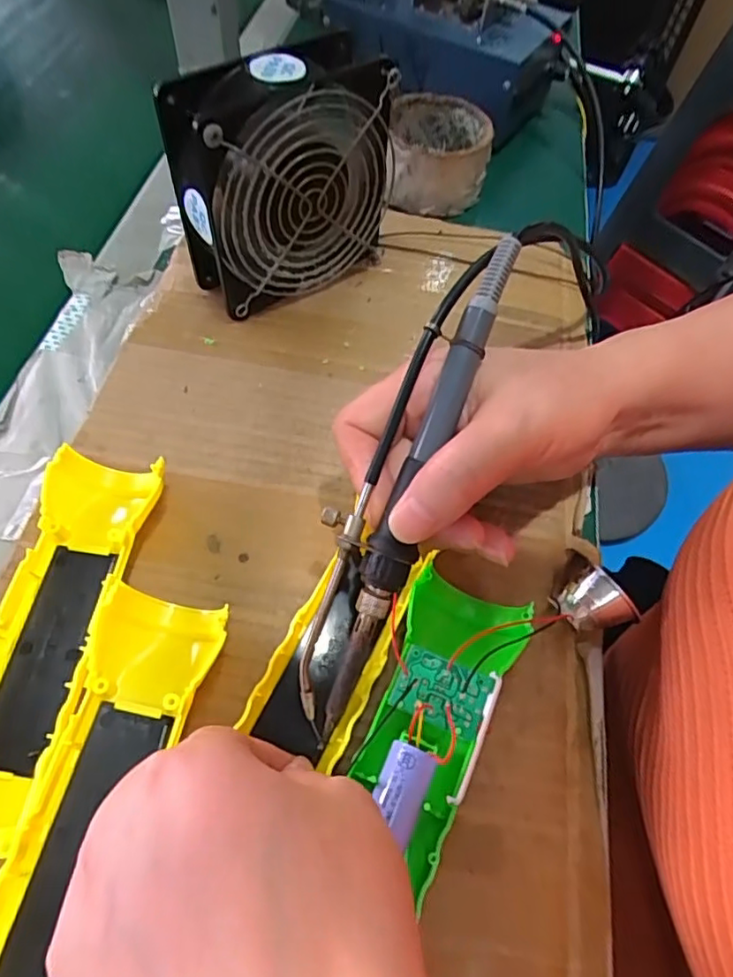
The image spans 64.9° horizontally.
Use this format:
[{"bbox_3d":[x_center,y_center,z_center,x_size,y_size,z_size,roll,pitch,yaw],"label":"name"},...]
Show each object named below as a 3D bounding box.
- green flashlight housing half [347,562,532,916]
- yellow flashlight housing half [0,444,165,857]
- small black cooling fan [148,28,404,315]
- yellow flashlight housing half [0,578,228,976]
[{"bbox_3d":[0.030,0.087,0.235,0.047,0.034,0.115,20,49,8],"label":"green flashlight housing half"},{"bbox_3d":[-0.135,0.057,0.247,0.047,0.029,0.162,10,59,2],"label":"yellow flashlight housing half"},{"bbox_3d":[-0.048,-0.177,0.338,0.115,0.121,0.054,-30,66,-20],"label":"small black cooling fan"},{"bbox_3d":[-0.097,0.118,0.213,0.049,0.026,0.162,10,59,2],"label":"yellow flashlight housing half"}]

